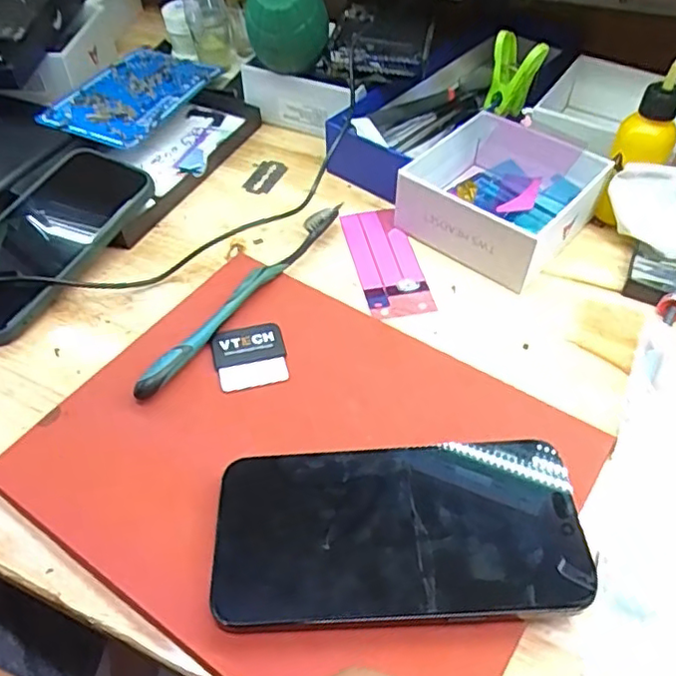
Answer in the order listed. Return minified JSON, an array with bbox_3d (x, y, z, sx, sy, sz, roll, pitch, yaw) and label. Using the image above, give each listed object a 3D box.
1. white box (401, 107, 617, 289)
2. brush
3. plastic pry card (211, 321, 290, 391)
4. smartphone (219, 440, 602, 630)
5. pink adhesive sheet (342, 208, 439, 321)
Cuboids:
[{"bbox_3d":[0.110,-0.097,0.418,0.105,0.047,0.102,32,57,25],"label":"white box"},{"bbox_3d":[-0.053,-0.028,0.375,0.010,0.016,0.183,27,55,22],"label":"brush"},{"bbox_3d":[-0.049,0.010,0.347,0.039,0.006,0.040,-13,51,-10],"label":"plastic pry card"},{"bbox_3d":[0.026,0.085,0.277,0.158,0.015,0.078,-2,50,0],"label":"smartphone"},{"bbox_3d":[0.032,-0.052,0.418,0.040,0.007,0.103,-15,49,-2],"label":"pink adhesive sheet"}]

